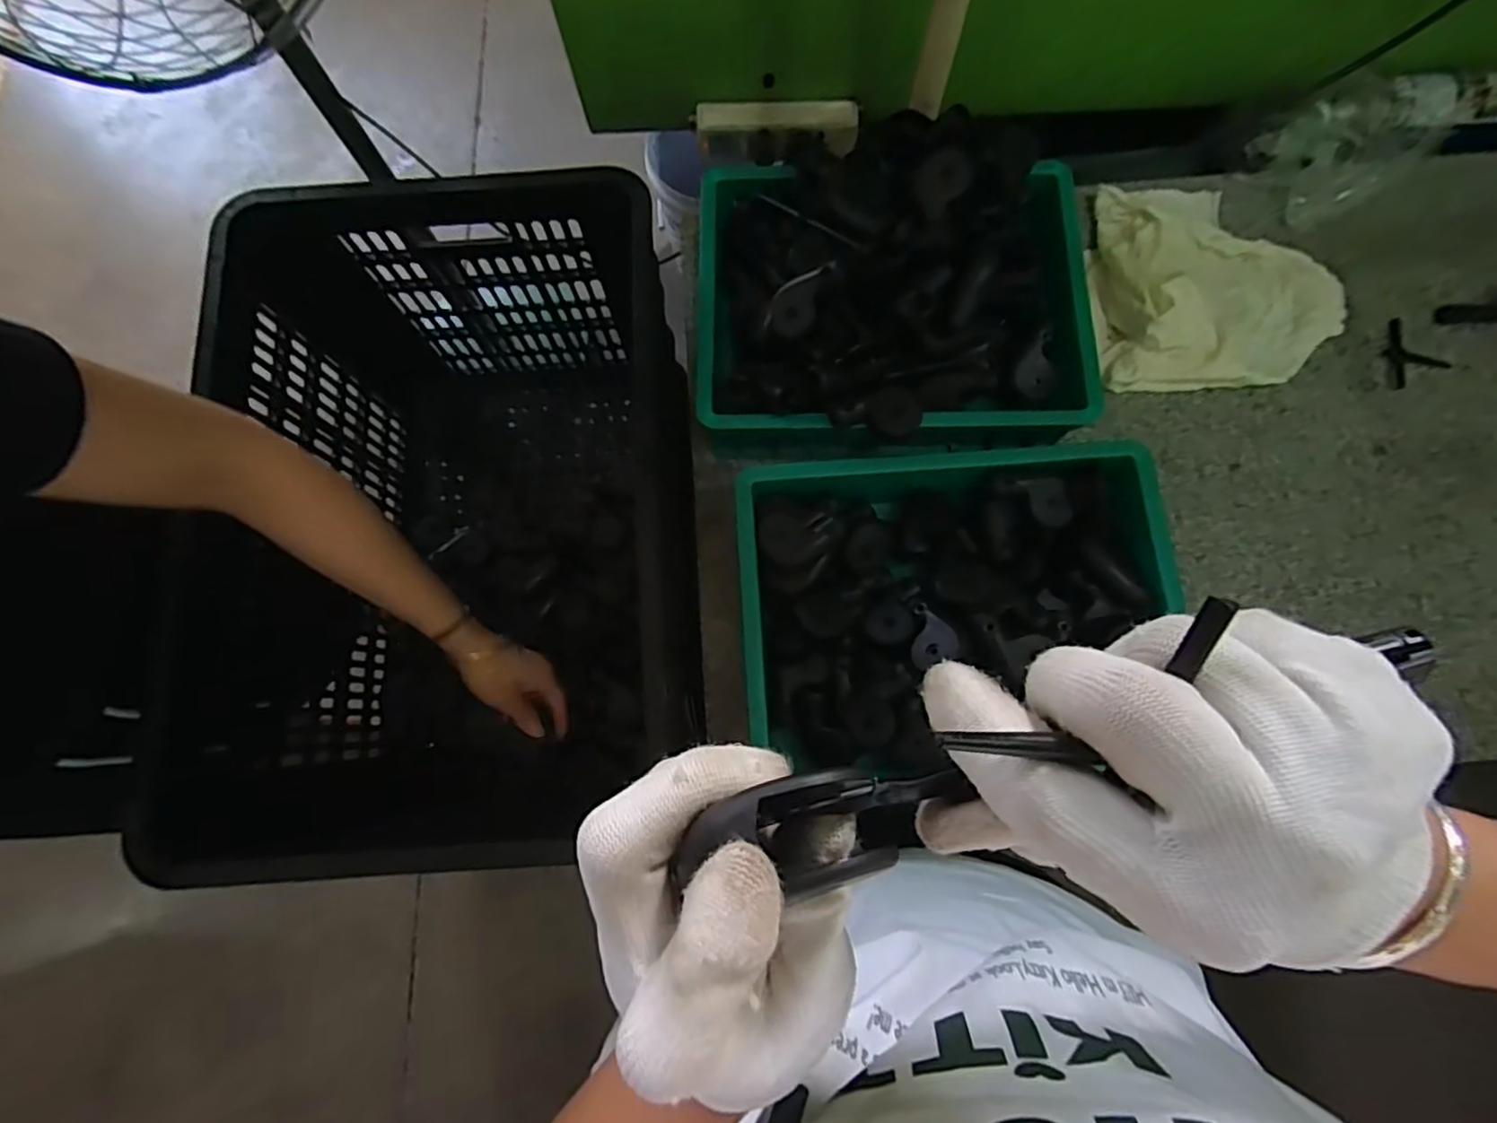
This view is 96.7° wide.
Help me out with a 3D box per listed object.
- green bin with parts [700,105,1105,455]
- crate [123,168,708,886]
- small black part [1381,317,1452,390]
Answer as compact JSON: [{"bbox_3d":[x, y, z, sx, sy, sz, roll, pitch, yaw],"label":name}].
[{"bbox_3d":[0.127,-0.239,0.593,0.334,0.144,0.261,0,79,-1],"label":"green bin with parts"},{"bbox_3d":[-0.258,-0.029,0.664,0.349,0.337,0.560,-3,79,-2],"label":"crate"},{"bbox_3d":[0.649,-0.208,0.658,0.072,0.006,0.064,-24,81,-5],"label":"small black part"}]

